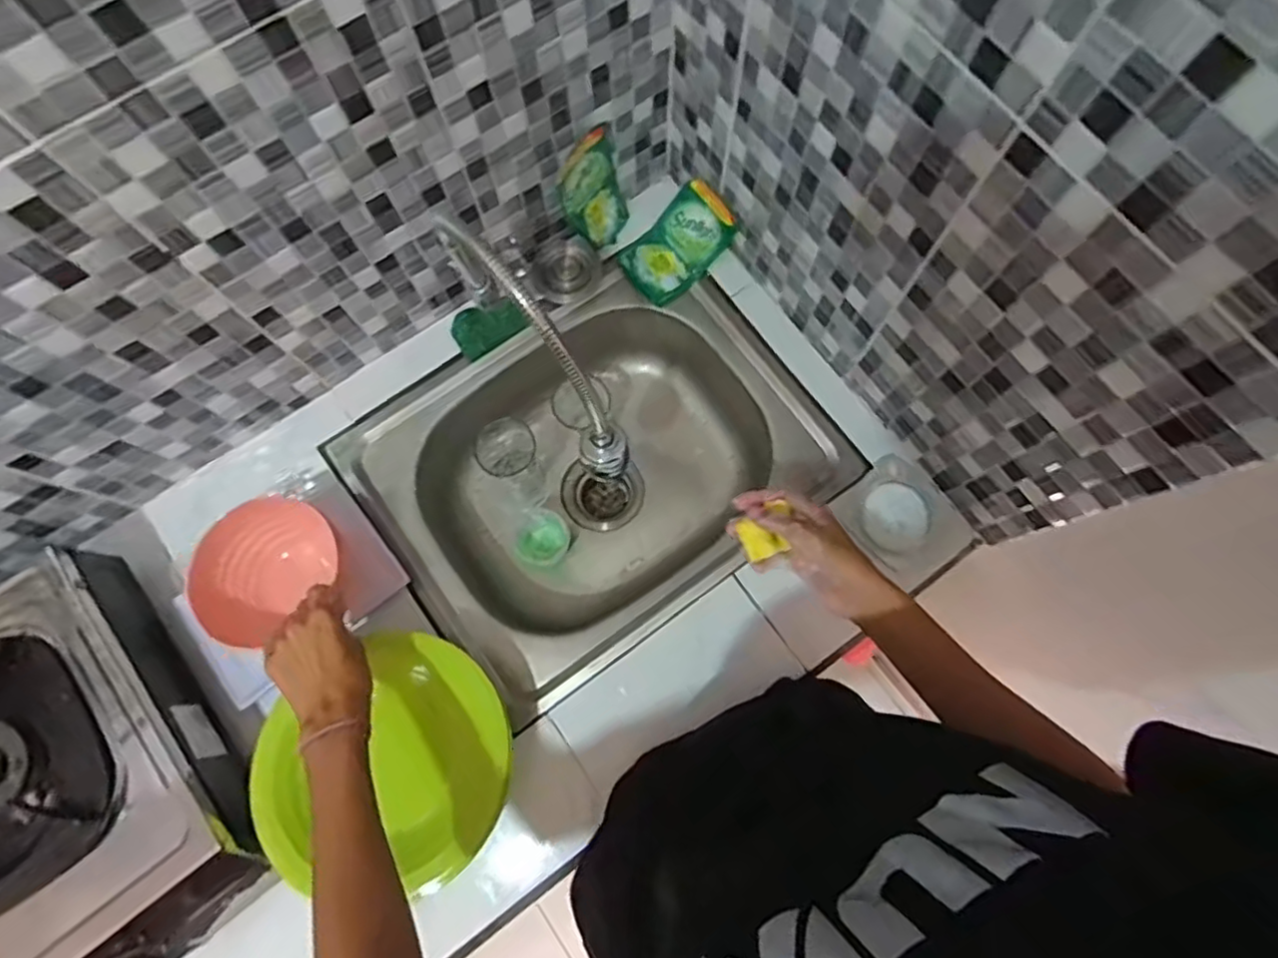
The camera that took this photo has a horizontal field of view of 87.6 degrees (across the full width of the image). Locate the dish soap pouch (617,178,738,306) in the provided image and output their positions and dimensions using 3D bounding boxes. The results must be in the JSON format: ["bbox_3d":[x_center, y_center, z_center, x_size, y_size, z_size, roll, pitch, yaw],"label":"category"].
[{"bbox_3d":[0.051,-0.288,0.812,0.091,0.047,0.148,43,102,0],"label":"dish soap pouch"}]

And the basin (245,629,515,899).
[{"bbox_3d":[-0.233,0.269,0.625,0.223,0.068,0.216,0,76,1],"label":"basin"}]

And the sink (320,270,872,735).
[{"bbox_3d":[-0.048,-0.003,0.844,0.488,0.176,0.386,-35,78,-8],"label":"sink"}]

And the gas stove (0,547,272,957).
[{"bbox_3d":[-0.546,0.302,0.609,0.280,0.116,0.355,-39,78,-8],"label":"gas stove"}]

